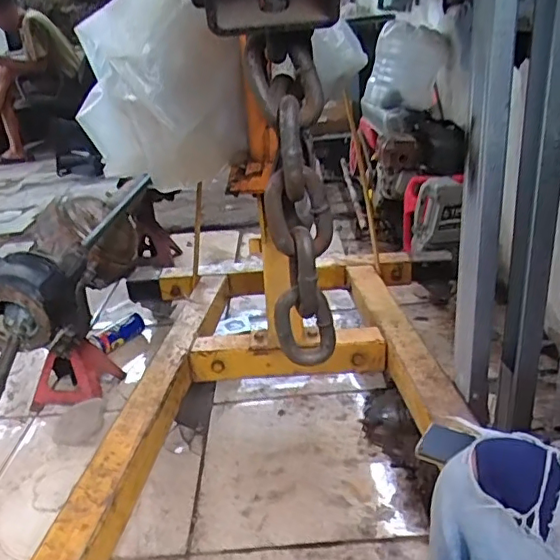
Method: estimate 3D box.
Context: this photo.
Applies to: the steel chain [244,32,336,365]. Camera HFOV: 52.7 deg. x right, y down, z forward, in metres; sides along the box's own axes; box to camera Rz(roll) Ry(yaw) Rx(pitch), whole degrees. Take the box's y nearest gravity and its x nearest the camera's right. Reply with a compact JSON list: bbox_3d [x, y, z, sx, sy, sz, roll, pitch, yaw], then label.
[{"bbox_3d":[0.008,-0.039,0.320,0.041,0.181,0.041,-3,23,3],"label":"steel chain"}]

